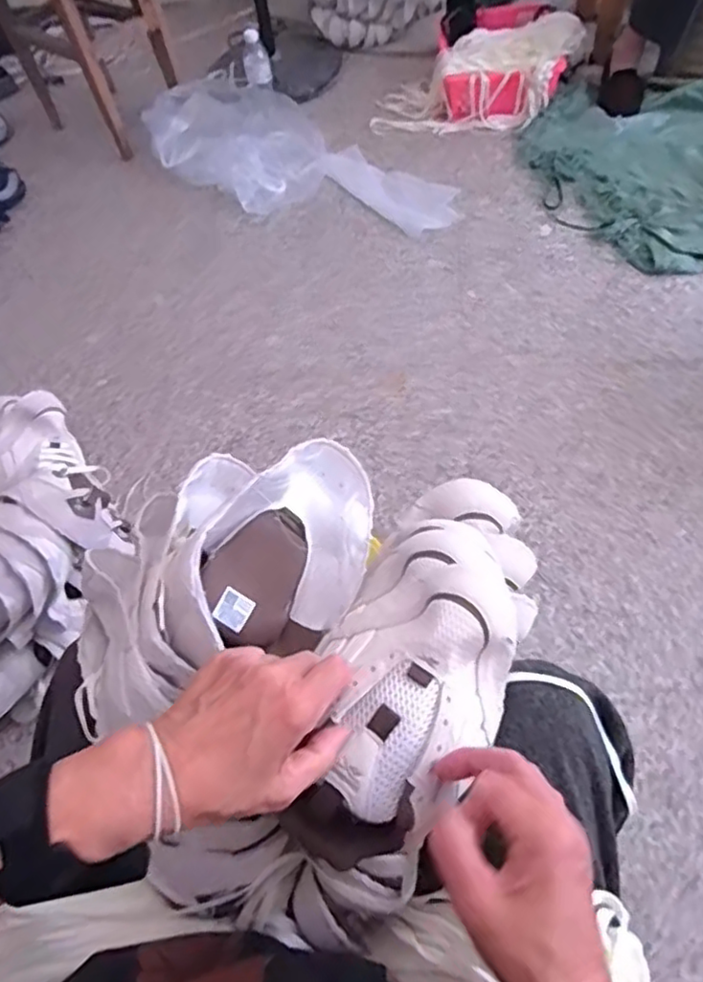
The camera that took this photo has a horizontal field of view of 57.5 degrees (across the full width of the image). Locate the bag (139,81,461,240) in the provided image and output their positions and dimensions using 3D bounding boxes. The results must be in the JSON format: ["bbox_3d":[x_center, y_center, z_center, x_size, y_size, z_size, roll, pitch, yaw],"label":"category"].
[{"bbox_3d":[-0.124,-0.816,1.539,0.802,0.122,0.383,27,65,19],"label":"bag"}]

